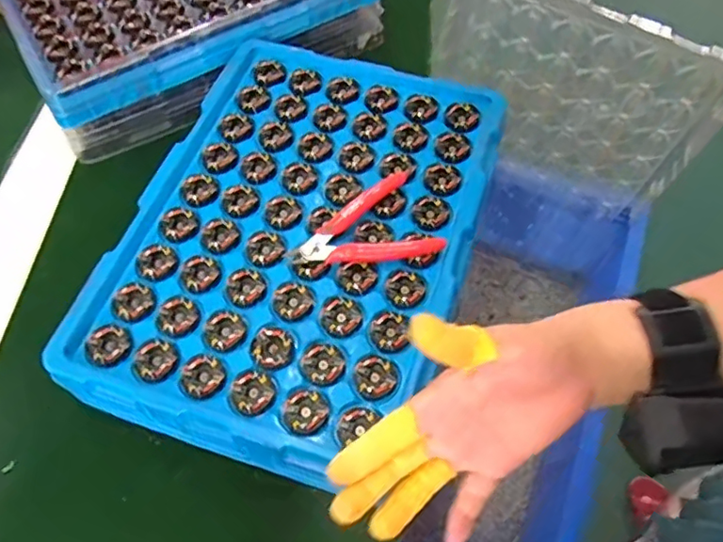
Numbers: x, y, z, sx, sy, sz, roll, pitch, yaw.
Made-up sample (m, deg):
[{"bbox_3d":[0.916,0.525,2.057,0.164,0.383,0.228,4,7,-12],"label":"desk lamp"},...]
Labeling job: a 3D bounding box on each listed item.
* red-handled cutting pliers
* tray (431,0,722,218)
[{"bbox_3d":[-0.003,-0.034,0.463,0.117,0.018,0.080,-18,61,-8],"label":"red-handled cutting pliers"},{"bbox_3d":[0.213,-0.175,0.587,0.281,0.212,0.040,23,63,14],"label":"tray"}]

